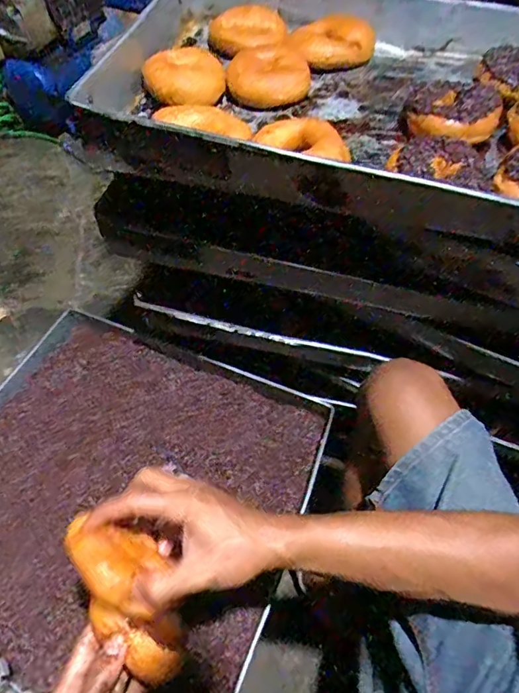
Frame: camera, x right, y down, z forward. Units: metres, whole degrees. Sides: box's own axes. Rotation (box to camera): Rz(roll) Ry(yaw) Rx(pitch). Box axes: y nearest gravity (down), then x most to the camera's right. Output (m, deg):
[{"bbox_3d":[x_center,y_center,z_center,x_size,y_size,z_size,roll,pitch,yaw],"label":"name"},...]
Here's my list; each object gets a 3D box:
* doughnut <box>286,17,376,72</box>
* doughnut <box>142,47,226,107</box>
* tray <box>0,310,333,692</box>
[{"bbox_3d":[0.092,-0.381,0.603,0.103,0.028,0.085,9,56,3],"label":"doughnut"},{"bbox_3d":[-0.083,-0.304,0.543,0.072,0.032,0.089,31,60,17],"label":"doughnut"},{"bbox_3d":[-0.191,0.196,0.655,0.472,0.051,0.461,21,57,11],"label":"tray"}]

